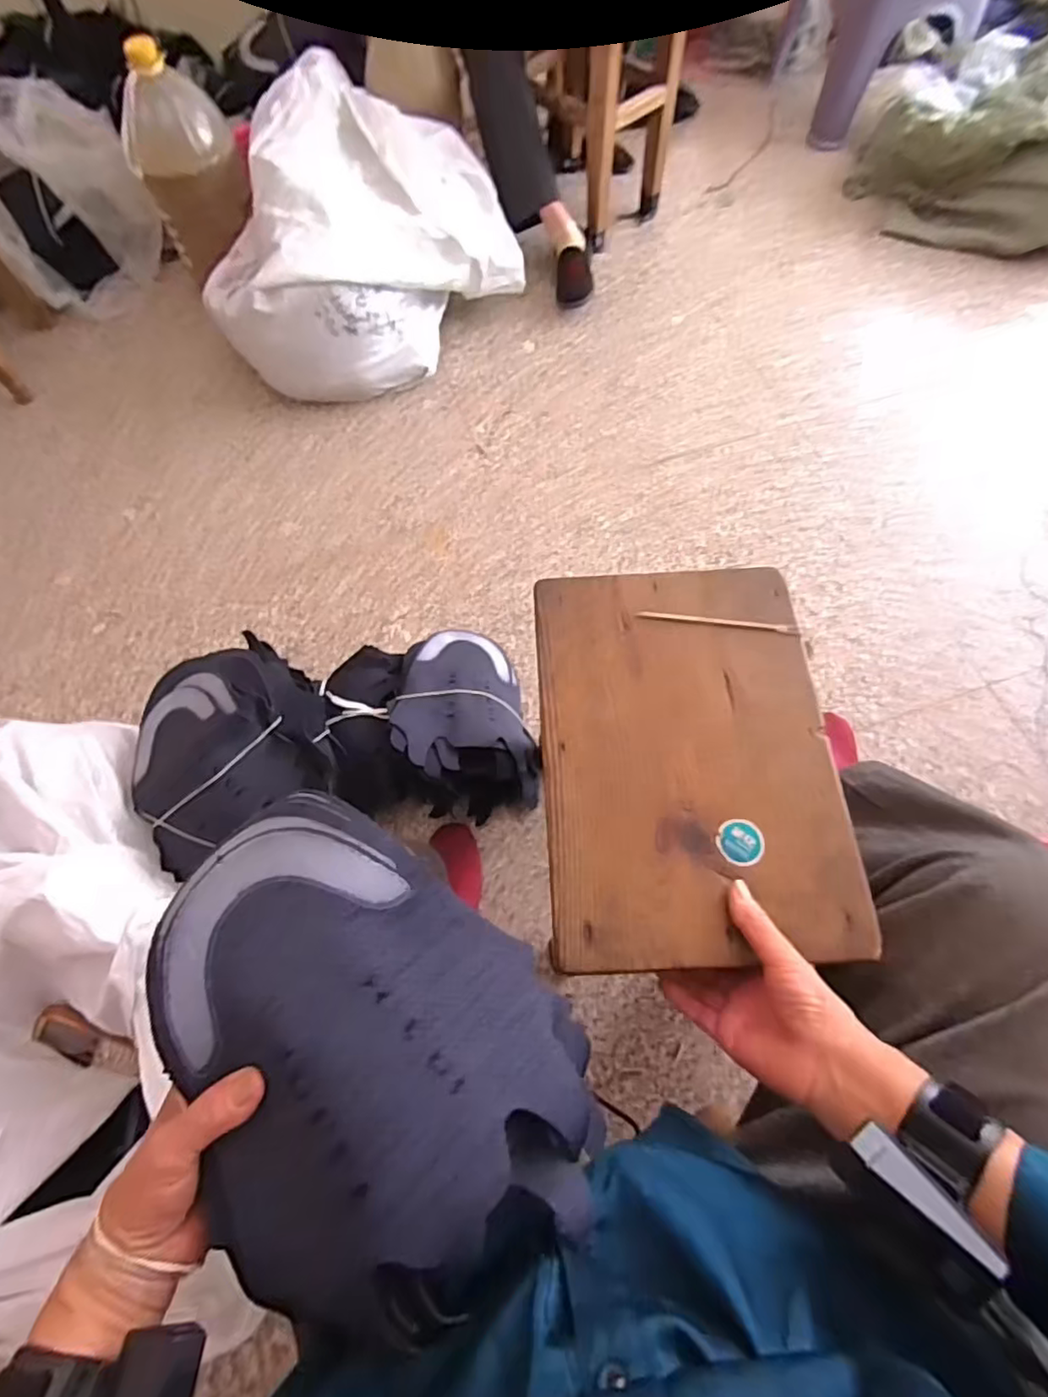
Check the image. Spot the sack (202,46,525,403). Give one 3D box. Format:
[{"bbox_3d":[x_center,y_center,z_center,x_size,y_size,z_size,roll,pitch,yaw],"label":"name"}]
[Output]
[{"bbox_3d":[-0.288,-0.875,1.208,0.492,0.285,0.604,19,68,10],"label":"sack"}]

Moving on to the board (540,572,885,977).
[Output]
[{"bbox_3d":[0.129,0.038,0.491,0.225,0.014,0.322,-2,67,0],"label":"board"}]

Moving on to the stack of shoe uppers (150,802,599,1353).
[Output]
[{"bbox_3d":[-0.090,0.194,0.345,0.194,0.076,0.268,-34,71,-13],"label":"stack of shoe uppers"}]

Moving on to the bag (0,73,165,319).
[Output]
[{"bbox_3d":[-0.983,-1.065,1.308,0.312,0.293,0.335,-31,69,-12],"label":"bag"}]

